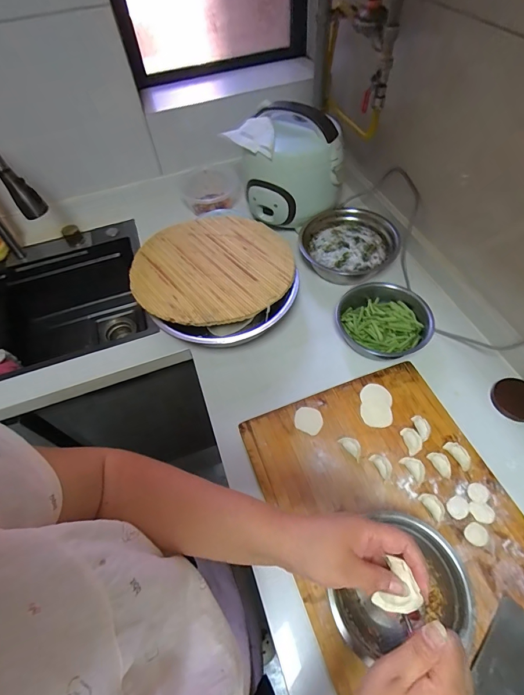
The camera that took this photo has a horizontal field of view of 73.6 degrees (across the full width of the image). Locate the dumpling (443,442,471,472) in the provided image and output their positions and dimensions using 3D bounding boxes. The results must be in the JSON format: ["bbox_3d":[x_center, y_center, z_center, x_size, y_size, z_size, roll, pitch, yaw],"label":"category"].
[{"bbox_3d":[0.324,0.176,0.573,0.023,0.013,0.047,-24,57,-12],"label":"dumpling"}]

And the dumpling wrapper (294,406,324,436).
[{"bbox_3d":[0.085,0.131,0.633,0.049,0.004,0.047,20,60,17],"label":"dumpling wrapper"}]

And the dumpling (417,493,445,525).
[{"bbox_3d":[0.261,0.243,0.534,0.021,0.024,0.044,-28,58,-14],"label":"dumpling"}]

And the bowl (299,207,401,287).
[{"bbox_3d":[0.209,-0.250,0.851,0.222,0.058,0.216,-2,56,3],"label":"bowl"}]

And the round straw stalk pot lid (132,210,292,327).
[{"bbox_3d":[-0.113,-0.184,0.770,0.339,0.017,0.331,-2,56,3],"label":"round straw stalk pot lid"}]

